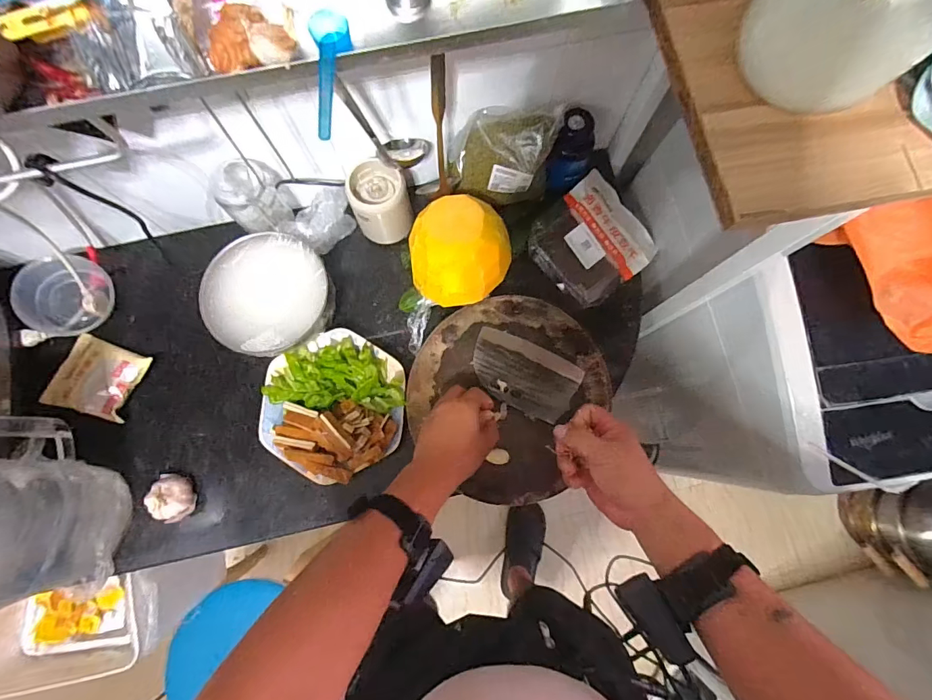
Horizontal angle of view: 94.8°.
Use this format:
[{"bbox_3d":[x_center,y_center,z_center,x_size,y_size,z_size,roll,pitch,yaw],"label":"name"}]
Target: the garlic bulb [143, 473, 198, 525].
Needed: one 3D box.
[{"bbox_3d":[-0.402,0.204,0.594,0.048,0.049,0.061,7,79,1],"label":"garlic bulb"}]

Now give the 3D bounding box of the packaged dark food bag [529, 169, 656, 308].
[{"bbox_3d":[0.196,-0.169,0.680,0.178,0.055,0.157,-43,97,-10],"label":"packaged dark food bag"}]

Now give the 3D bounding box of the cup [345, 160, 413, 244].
[{"bbox_3d":[-0.123,-0.218,0.624,0.079,0.088,0.087,-14,79,-3],"label":"cup"}]

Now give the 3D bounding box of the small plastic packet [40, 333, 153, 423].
[{"bbox_3d":[-0.534,0.039,0.619,0.114,0.025,0.100,15,79,3],"label":"small plastic packet"}]

